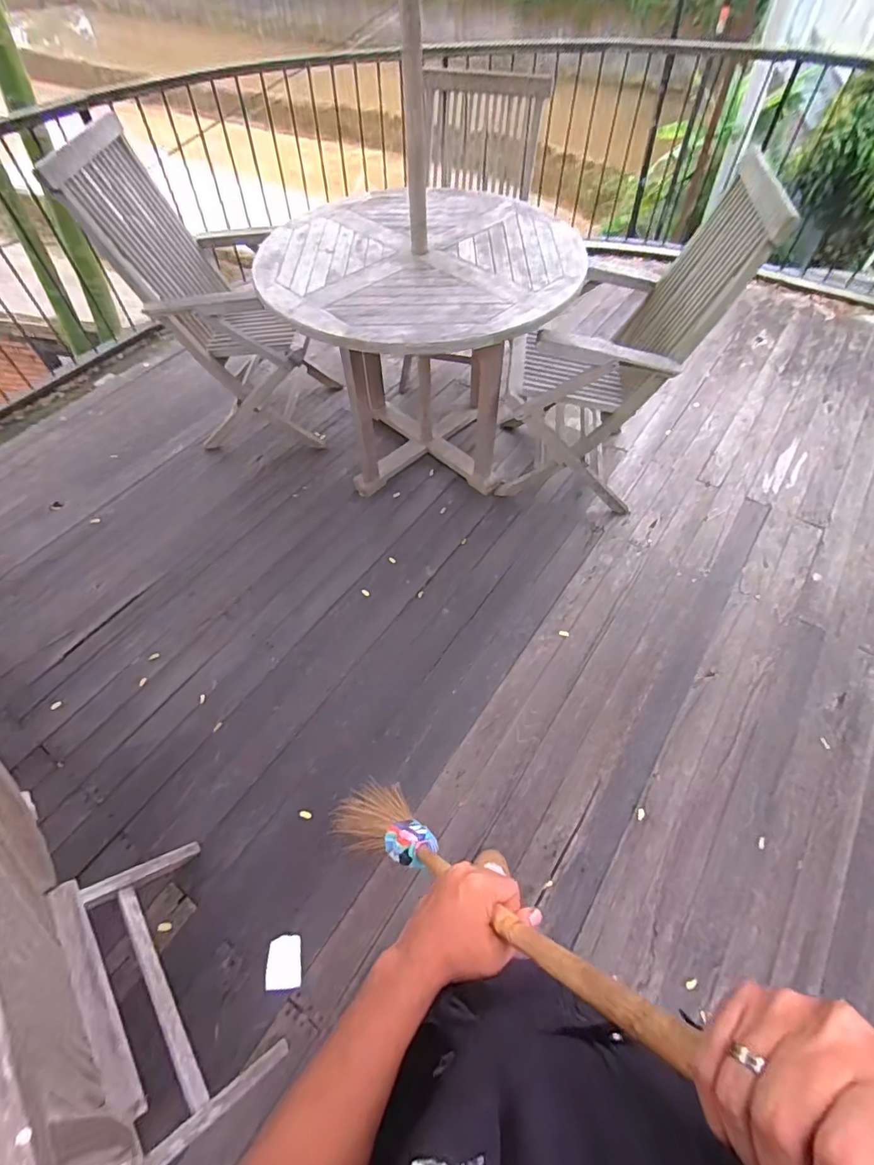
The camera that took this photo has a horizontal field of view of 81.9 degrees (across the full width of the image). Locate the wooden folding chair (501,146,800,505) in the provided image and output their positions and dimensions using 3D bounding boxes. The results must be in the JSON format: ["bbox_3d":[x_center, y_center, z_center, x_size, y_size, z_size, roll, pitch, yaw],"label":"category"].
[{"bbox_3d":[0.529,-0.772,1.650,0.575,0.910,0.521,4,56,3],"label":"wooden folding chair"}]

